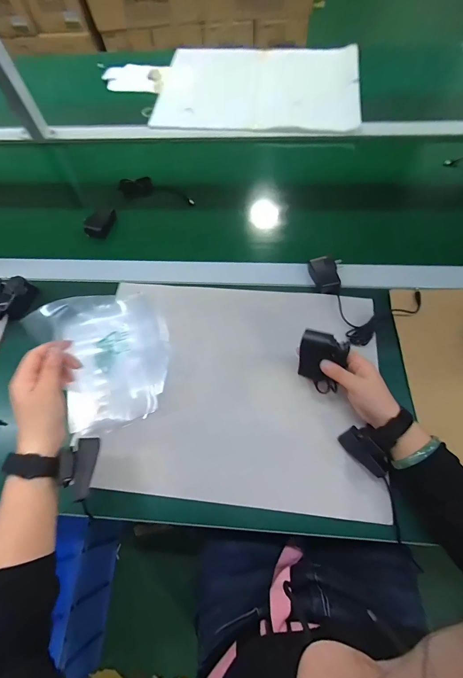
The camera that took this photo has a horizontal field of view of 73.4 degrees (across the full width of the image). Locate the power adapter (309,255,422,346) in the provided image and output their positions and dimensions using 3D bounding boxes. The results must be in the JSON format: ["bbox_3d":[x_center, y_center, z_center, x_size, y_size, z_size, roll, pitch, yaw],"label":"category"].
[{"bbox_3d":[0.244,-0.087,0.560,0.149,0.040,0.179,-20,65,-7],"label":"power adapter"}]

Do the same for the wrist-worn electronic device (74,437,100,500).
[{"bbox_3d":[-0.177,0.154,0.374,0.025,0.013,0.068,16,53,-29],"label":"wrist-worn electronic device"}]

